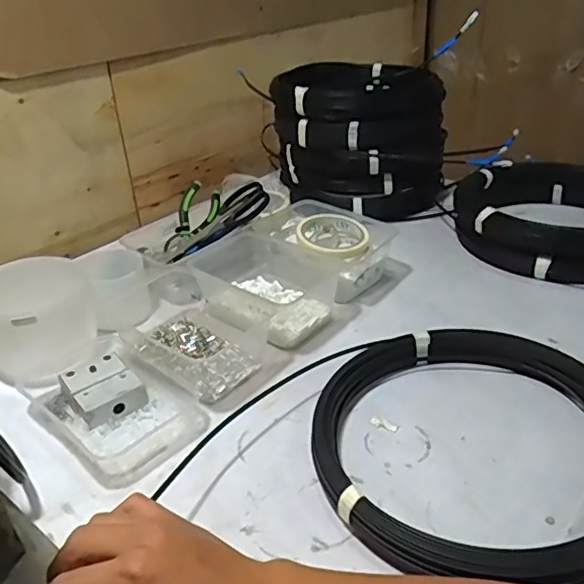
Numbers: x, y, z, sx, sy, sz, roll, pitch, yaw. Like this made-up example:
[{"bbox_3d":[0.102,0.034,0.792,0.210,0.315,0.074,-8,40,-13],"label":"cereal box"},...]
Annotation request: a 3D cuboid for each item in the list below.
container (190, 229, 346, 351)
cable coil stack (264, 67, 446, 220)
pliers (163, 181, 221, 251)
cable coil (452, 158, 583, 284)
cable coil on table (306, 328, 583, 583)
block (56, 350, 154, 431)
[{"bbox_3d":[-0.033,-0.011,0.721,0.179,0.064,0.141,24,40,34],"label":"container"},{"bbox_3d":[0.120,-0.271,0.980,0.273,0.187,0.268,5,33,11],"label":"cable coil stack"},{"bbox_3d":[-0.138,-0.106,0.820,0.056,0.022,0.111,17,73,-7],"label":"pliers"},{"bbox_3d":[0.385,-0.104,0.830,0.281,0.102,0.271,-1,32,1],"label":"cable coil"},{"bbox_3d":[0.155,0.122,0.491,0.268,0.051,0.265,-1,32,1],"label":"cable coil on table"},{"bbox_3d":[-0.192,0.100,0.587,0.067,0.029,0.070,-21,37,-28],"label":"block"}]

